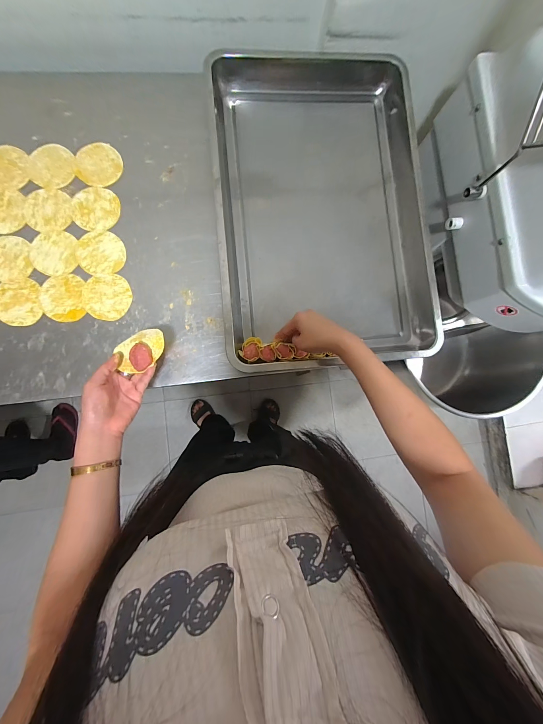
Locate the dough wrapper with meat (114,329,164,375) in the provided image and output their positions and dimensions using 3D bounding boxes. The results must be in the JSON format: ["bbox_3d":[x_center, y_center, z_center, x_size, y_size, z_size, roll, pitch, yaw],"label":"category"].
[{"bbox_3d":[-0.201,-0.019,0.412,0.076,0.034,0.055,-41,93,-6],"label":"dough wrapper with meat"}]

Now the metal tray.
[{"bbox_3d":[0.092,-0.286,0.510,0.376,0.073,0.559,-4,88,-7],"label":"metal tray"}]

